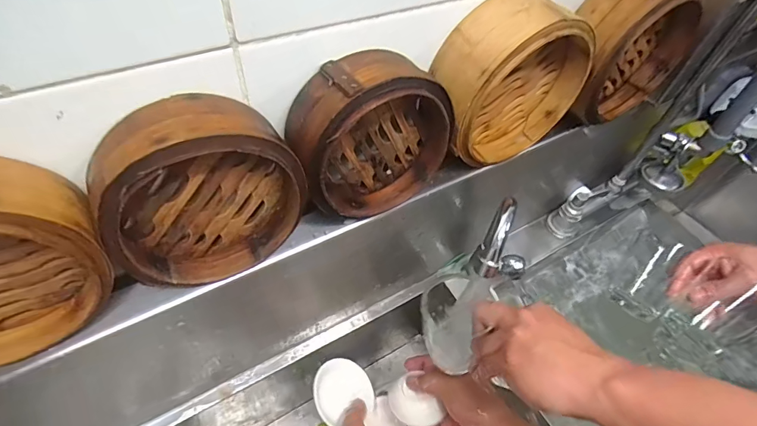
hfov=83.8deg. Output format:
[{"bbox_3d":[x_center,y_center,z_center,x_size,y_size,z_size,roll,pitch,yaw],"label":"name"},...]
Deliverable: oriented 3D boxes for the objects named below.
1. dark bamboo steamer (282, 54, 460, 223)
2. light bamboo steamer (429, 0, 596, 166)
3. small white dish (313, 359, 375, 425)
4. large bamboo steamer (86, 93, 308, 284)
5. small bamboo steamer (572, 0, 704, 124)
[{"bbox_3d":[-0.005,-0.068,0.380,0.146,0.135,0.071,-23,57,-22],"label":"dark bamboo steamer"},{"bbox_3d":[0.131,-0.131,0.428,0.163,0.157,0.070,-22,57,-21],"label":"light bamboo steamer"},{"bbox_3d":[-0.046,0.227,0.543,0.080,0.009,0.073,13,63,-28],"label":"small white dish"},{"bbox_3d":[-0.131,-0.014,0.326,0.140,0.138,0.069,-21,57,-20],"label":"large bamboo steamer"},{"bbox_3d":[0.283,-0.189,0.485,0.168,0.151,0.069,-25,58,-22],"label":"small bamboo steamer"}]

